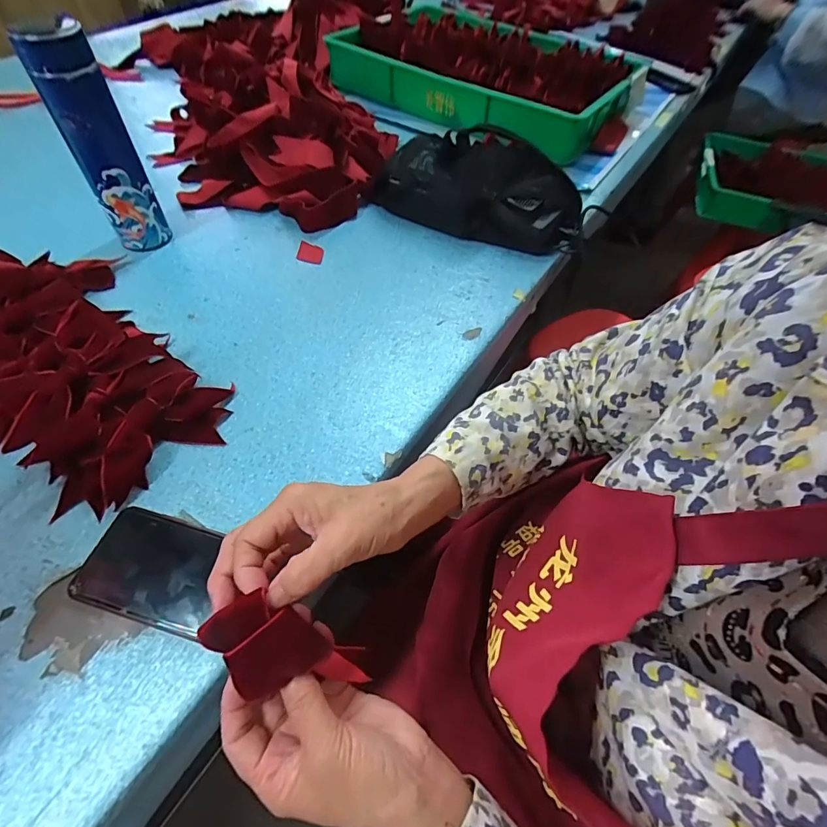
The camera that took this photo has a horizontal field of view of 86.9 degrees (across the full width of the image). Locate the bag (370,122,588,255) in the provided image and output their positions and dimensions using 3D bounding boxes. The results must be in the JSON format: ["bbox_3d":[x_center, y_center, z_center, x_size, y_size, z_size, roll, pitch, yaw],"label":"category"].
[{"bbox_3d":[0.101,-0.326,0.628,0.288,0.097,0.149,24,57,12],"label":"bag"}]

